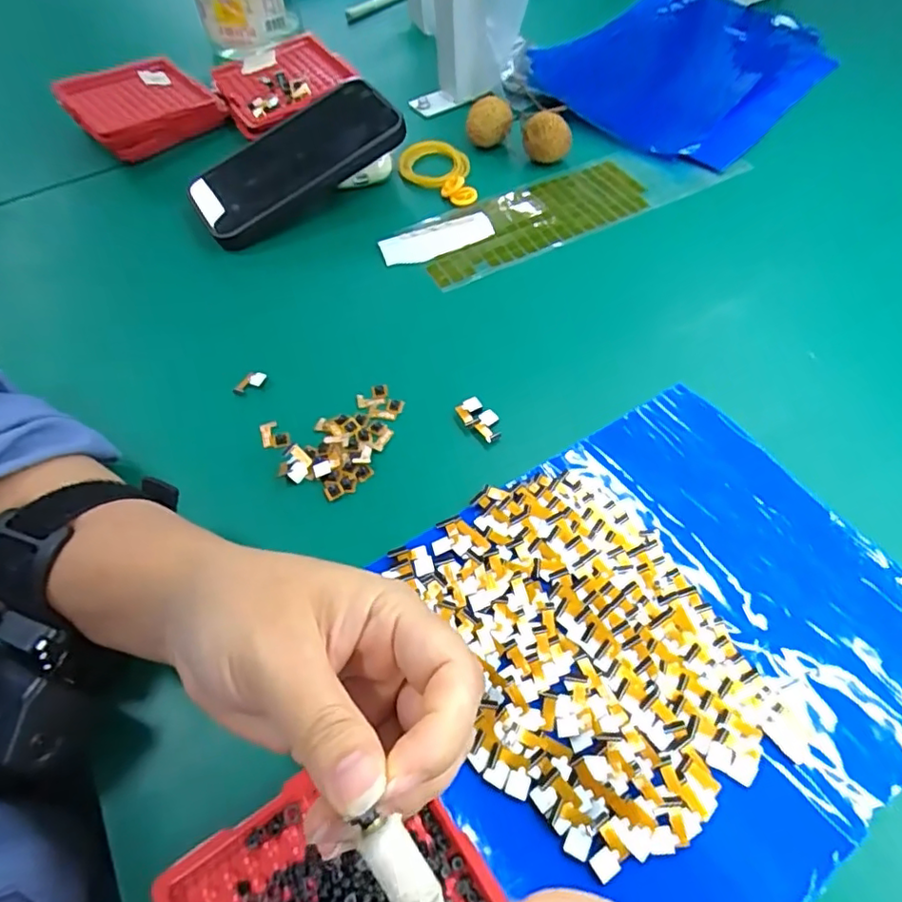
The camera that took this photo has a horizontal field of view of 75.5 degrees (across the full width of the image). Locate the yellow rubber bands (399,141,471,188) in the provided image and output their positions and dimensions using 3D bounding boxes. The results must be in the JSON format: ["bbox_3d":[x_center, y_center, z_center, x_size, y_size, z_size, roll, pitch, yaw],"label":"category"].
[{"bbox_3d":[-0.013,-0.227,0.461,0.054,0.014,0.047,11,58,9],"label":"yellow rubber bands"}]

